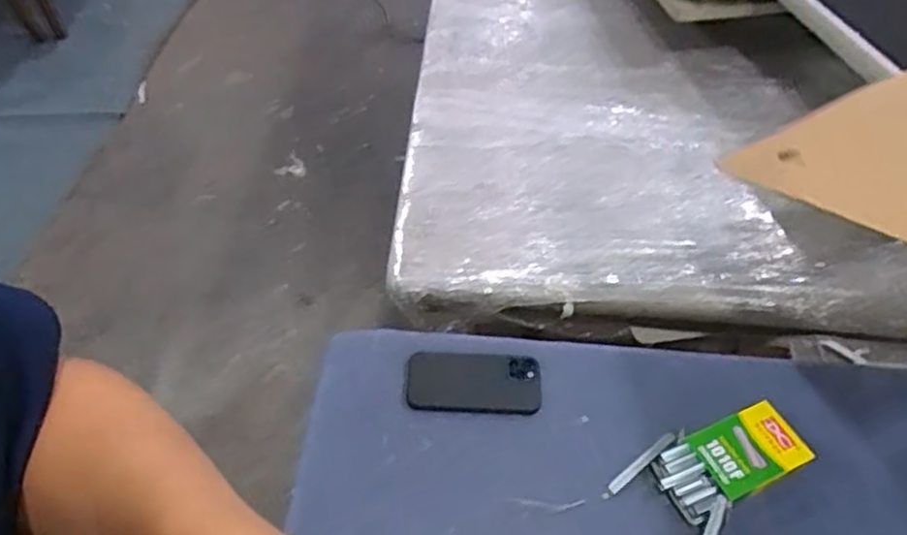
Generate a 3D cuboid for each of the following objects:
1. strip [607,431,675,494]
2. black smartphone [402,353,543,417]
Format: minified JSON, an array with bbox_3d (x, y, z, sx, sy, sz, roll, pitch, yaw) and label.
[{"bbox_3d":[0.198,0.203,0.748,0.092,0.011,0.013,-29,56,-25],"label":"strip"},{"bbox_3d":[0.023,0.129,0.811,0.149,0.015,0.075,1,49,-1],"label":"black smartphone"}]

